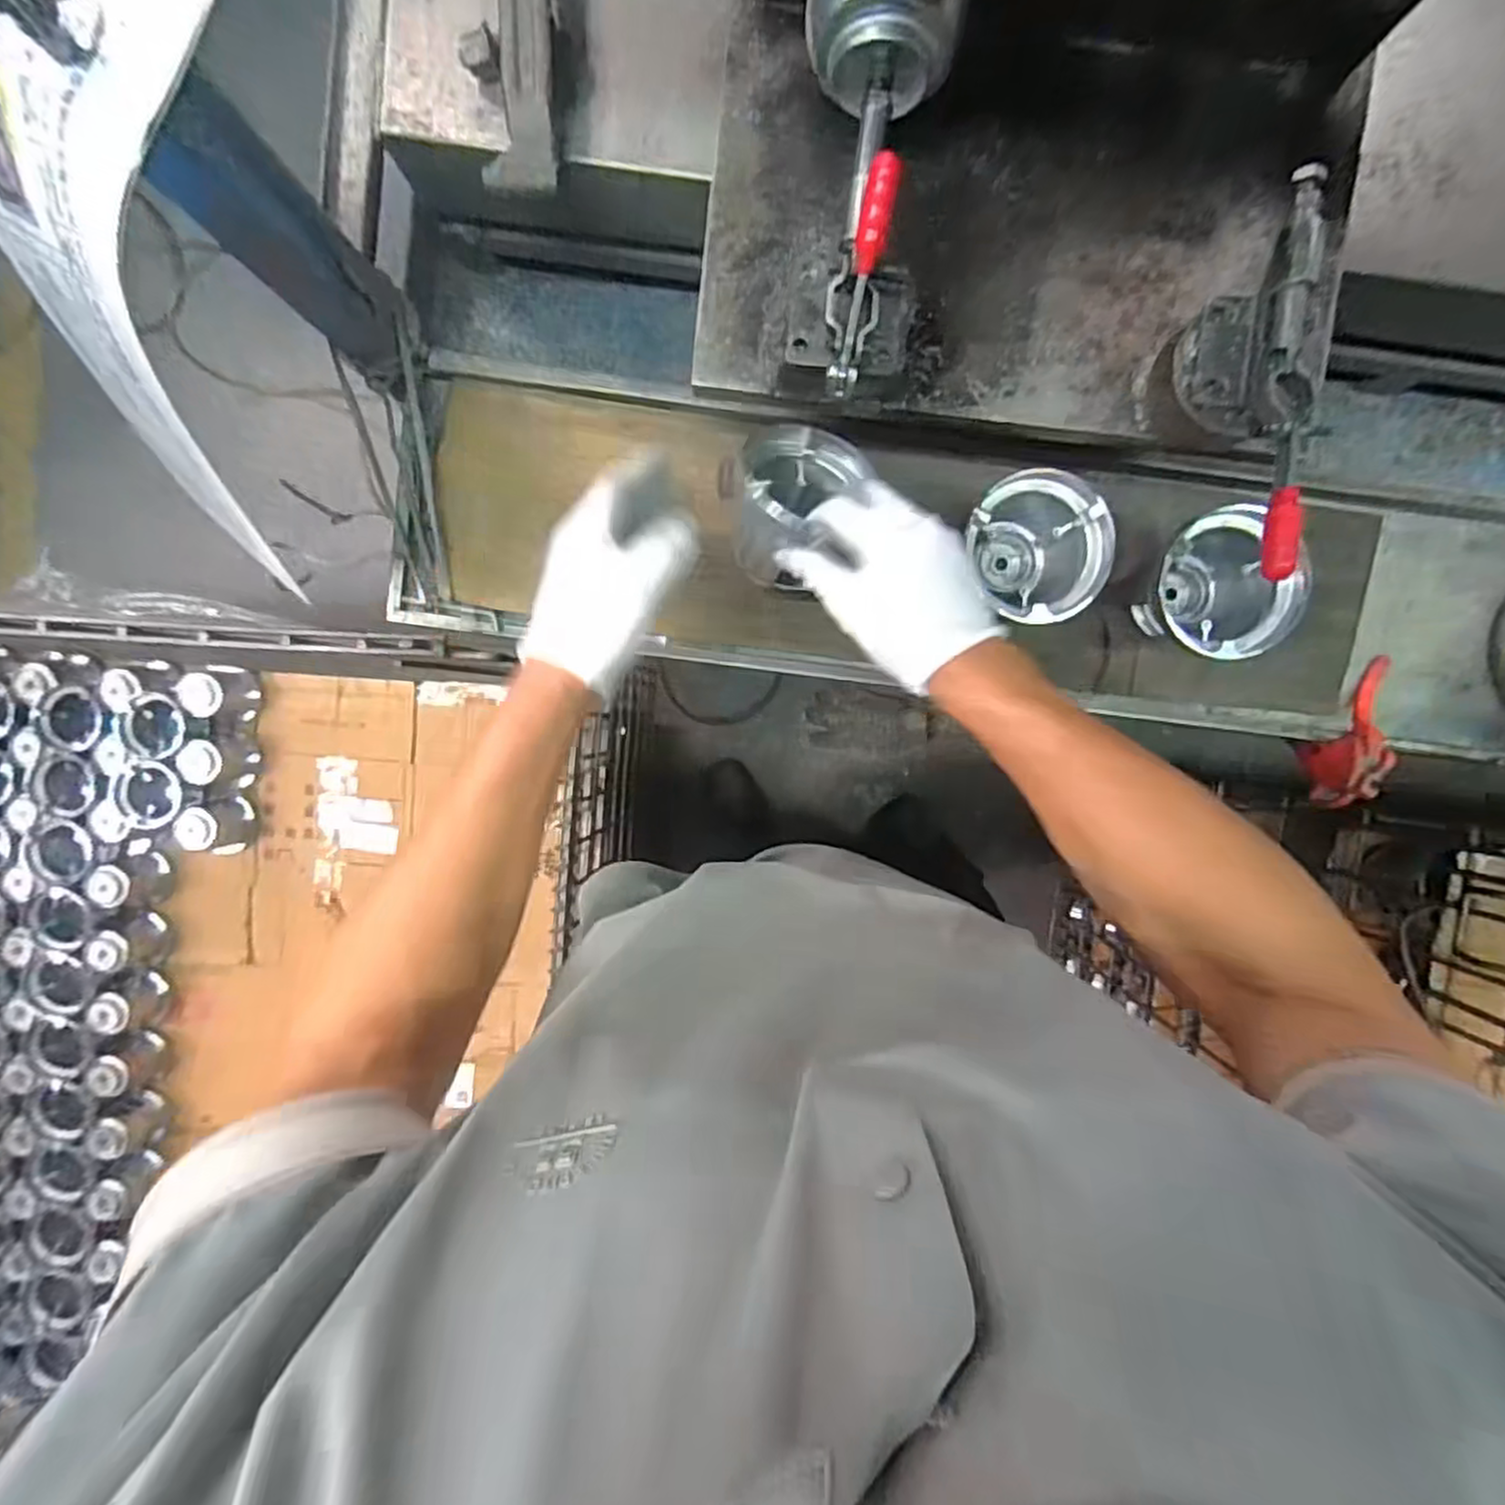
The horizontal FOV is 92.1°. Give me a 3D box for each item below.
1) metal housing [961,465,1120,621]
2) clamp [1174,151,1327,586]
[{"bbox_3d":[0.184,-0.135,0.502,0.084,0.087,0.095,-32,94,0],"label":"metal housing"},{"bbox_3d":[0.236,-0.175,0.347,0.044,0.057,0.185,8,93,-2],"label":"clamp"}]

